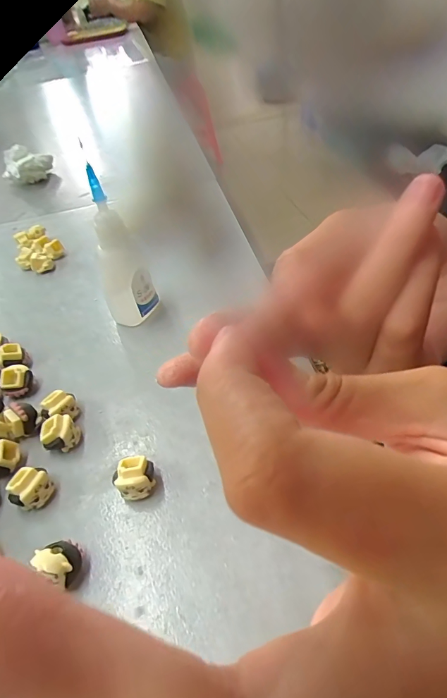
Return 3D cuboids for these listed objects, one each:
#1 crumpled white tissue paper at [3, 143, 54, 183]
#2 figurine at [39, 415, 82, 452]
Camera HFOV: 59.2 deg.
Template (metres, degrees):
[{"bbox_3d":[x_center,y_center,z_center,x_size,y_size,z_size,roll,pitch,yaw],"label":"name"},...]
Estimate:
[{"bbox_3d":[-0.228,-0.215,0.460,0.057,0.035,0.051,-23,46,-14],"label":"crumpled white tissue paper"},{"bbox_3d":[-0.076,0.040,0.184,0.016,0.014,0.014,-31,48,-20],"label":"figurine"}]

